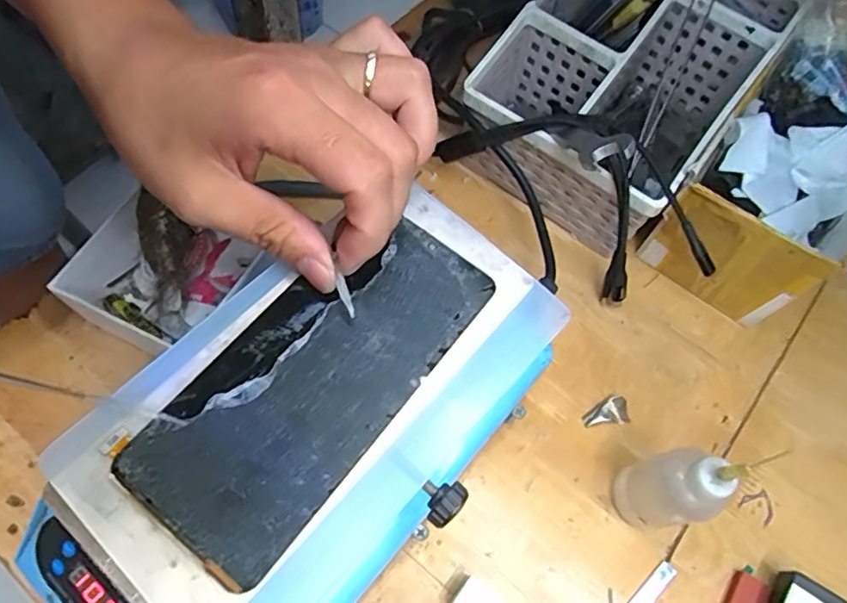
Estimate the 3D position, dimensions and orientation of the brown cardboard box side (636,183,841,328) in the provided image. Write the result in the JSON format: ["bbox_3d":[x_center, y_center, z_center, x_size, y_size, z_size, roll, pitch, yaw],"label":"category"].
[{"bbox_3d":[0.187,-0.025,0.363,0.088,0.090,0.010,35,67,11],"label":"brown cardboard box side"}]

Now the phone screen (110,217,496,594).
[{"bbox_3d":[-0.041,0.027,0.226,0.067,0.006,0.147,36,67,12],"label":"phone screen"}]

